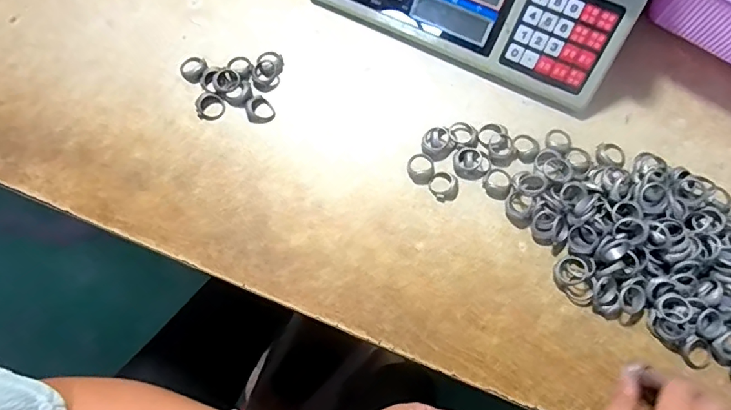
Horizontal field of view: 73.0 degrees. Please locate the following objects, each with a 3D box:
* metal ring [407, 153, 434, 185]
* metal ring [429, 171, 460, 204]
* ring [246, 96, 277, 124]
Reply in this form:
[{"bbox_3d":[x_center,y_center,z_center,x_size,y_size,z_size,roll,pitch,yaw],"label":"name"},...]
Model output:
[{"bbox_3d":[0.048,-0.031,0.422,0.022,0.004,0.028,1,73,1],"label":"metal ring"},{"bbox_3d":[0.067,-0.016,0.415,0.022,0.007,0.026,-30,75,-8],"label":"metal ring"},{"bbox_3d":[-0.094,-0.087,0.441,0.025,0.008,0.025,0,73,1],"label":"ring"}]

